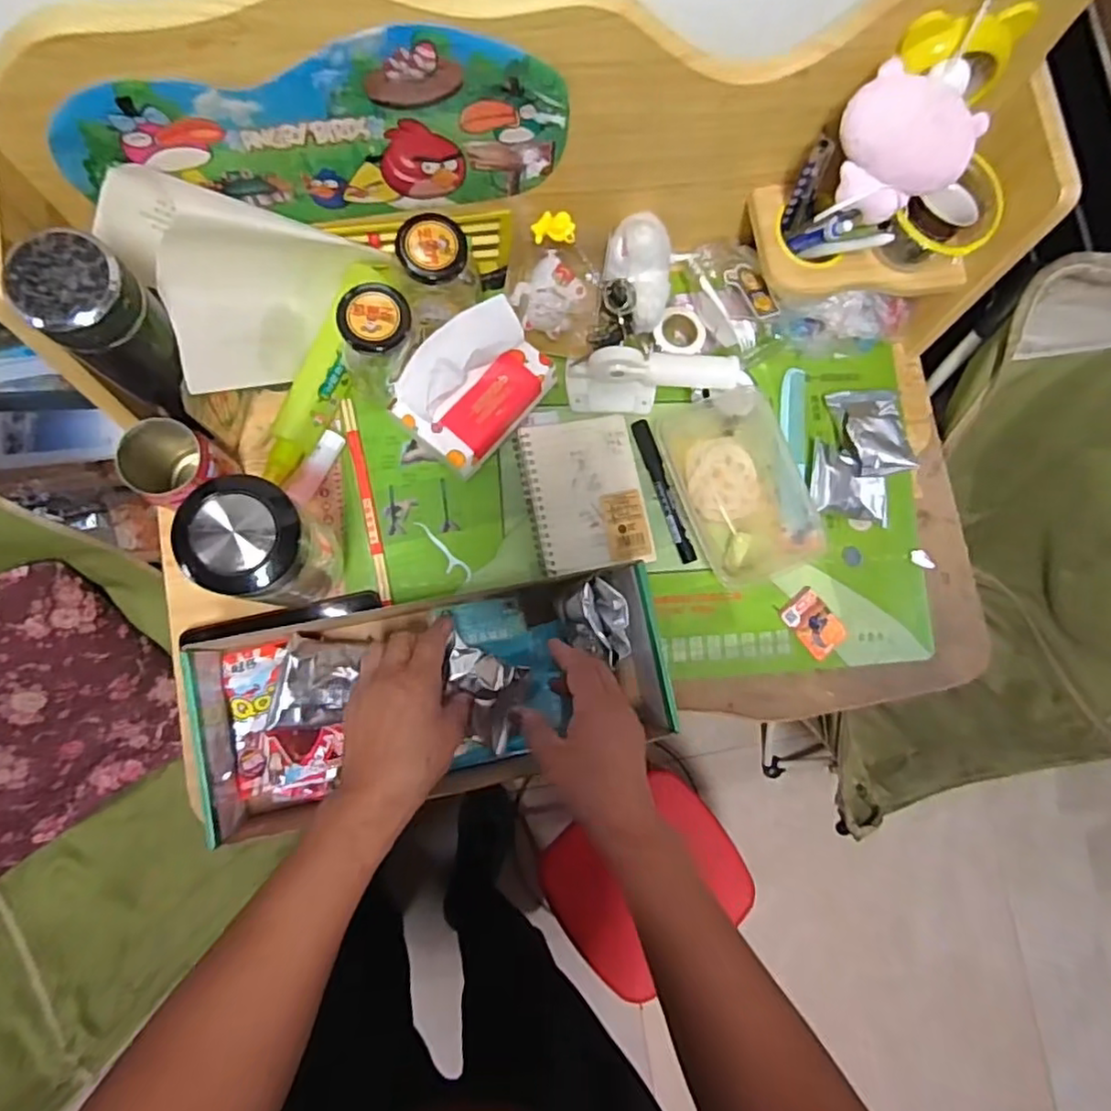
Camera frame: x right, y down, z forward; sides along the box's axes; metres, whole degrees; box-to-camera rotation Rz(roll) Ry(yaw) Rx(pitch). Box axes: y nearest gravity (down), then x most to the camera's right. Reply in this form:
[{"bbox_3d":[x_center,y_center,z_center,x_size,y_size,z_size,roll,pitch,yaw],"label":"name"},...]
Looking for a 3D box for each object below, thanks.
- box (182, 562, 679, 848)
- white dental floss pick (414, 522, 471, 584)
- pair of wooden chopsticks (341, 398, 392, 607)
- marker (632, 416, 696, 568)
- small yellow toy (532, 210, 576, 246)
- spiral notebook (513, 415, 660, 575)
[{"bbox_3d":[-0.095,0.109,0.536,0.361,0.098,0.159,-13,84,-6],"label":"box"},{"bbox_3d":[-0.103,-0.002,0.586,0.070,0.004,0.017,44,80,0],"label":"white dental floss pick"},{"bbox_3d":[-0.167,-0.048,0.584,0.011,0.006,0.188,-13,84,-8],"label":"pair of wooden chopsticks"},{"bbox_3d":[0.100,-0.060,0.606,0.015,0.008,0.139,-18,85,-8],"label":"marker"},{"bbox_3d":[-0.002,-0.270,0.542,0.035,0.015,0.022,6,82,-6],"label":"small yellow toy"},{"bbox_3d":[0.028,-0.055,0.600,0.104,0.013,0.137,-11,84,-8],"label":"spiral notebook"}]

